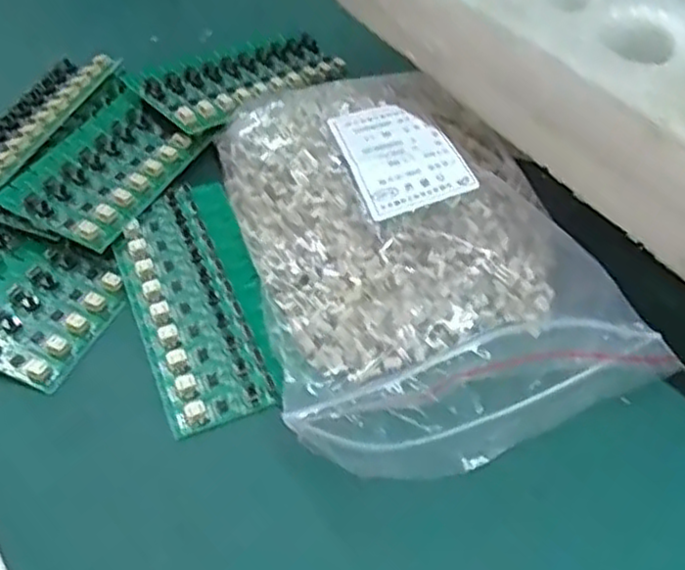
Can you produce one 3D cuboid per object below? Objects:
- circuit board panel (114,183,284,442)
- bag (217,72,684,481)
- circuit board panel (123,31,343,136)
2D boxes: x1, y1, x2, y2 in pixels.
[{"bbox_3d":[-0.068,0.003,0.356,0.058,0.009,0.140,-18,50,-12],"label":"circuit board panel"},{"bbox_3d":[0.031,-0.030,0.357,0.153,0.036,0.232,-13,49,-8],"label":"bag"},{"bbox_3d":[-0.059,-0.126,0.460,0.056,0.017,0.132,33,45,28],"label":"circuit board panel"}]

